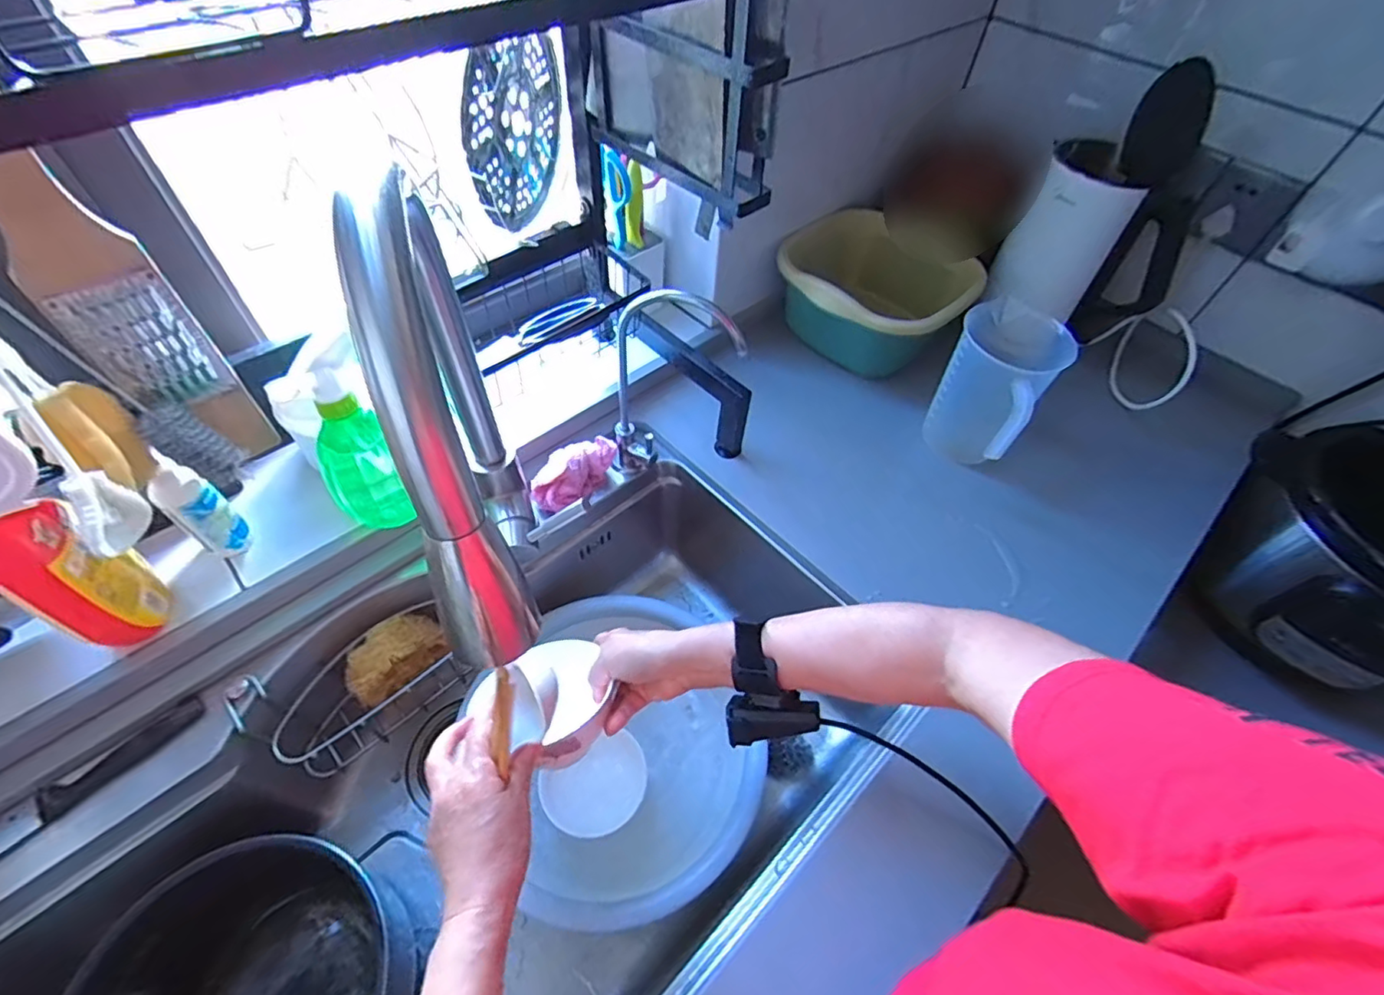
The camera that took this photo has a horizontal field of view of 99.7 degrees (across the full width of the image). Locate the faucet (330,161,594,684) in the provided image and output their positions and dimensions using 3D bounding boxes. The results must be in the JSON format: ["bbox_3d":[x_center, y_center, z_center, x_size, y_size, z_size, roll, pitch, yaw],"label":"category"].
[{"bbox_3d":[-0.141,-0.017,0.383,0.038,0.338,0.240,-12,55,-12],"label":"faucet"}]

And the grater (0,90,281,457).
[{"bbox_3d":[-0.400,-0.132,0.407,0.012,0.270,0.067,33,56,30],"label":"grater"}]

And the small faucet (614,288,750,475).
[{"bbox_3d":[-0.020,-0.103,0.619,0.123,0.238,0.045,19,55,10],"label":"small faucet"}]

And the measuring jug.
[{"bbox_3d":[0.337,-0.116,0.681,0.110,0.174,0.130,37,60,21],"label":"measuring jug"}]

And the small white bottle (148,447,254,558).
[{"bbox_3d":[-0.437,0.010,0.519,0.031,0.116,0.039,32,58,18],"label":"small white bottle"}]

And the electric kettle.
[{"bbox_3d":[0.545,-0.361,0.753,0.153,0.292,0.187,-36,64,-26],"label":"electric kettle"}]

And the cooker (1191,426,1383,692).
[{"bbox_3d":[0.822,0.083,0.730,0.301,0.210,0.271,-3,54,-7],"label":"cooker"}]

